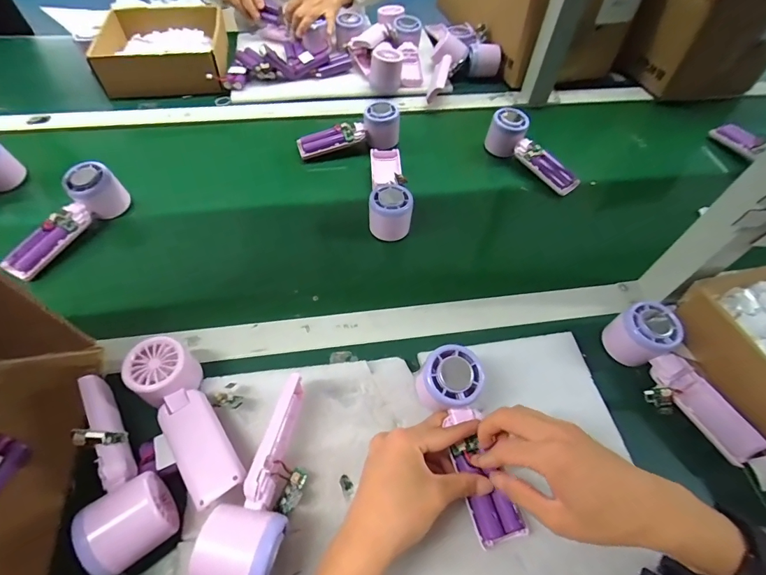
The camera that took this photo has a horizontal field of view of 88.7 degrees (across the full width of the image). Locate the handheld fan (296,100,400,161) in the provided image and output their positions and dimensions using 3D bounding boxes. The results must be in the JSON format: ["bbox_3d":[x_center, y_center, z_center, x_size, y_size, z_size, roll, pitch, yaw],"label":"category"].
[{"bbox_3d":[-0.054,-0.248,0.618,0.158,0.052,0.050,-13,58,-12],"label":"handheld fan"}]

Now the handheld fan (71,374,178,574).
[{"bbox_3d":[-0.226,0.145,0.335,0.055,0.057,0.170,-23,61,-18],"label":"handheld fan"}]

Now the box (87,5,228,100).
[{"bbox_3d":[-0.405,-0.440,0.724,0.202,0.059,0.224,-9,58,-10],"label":"box"}]

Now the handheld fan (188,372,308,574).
[{"bbox_3d":[-0.094,0.155,0.327,0.057,0.056,0.162,12,57,4],"label":"handheld fan"}]

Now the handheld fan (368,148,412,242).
[{"bbox_3d":[0.005,-0.146,0.552,0.054,0.046,0.168,-1,57,-5],"label":"handheld fan"}]

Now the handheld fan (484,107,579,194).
[{"bbox_3d":[0.233,-0.212,0.607,0.049,0.056,0.165,-31,64,-22],"label":"handheld fan"}]

